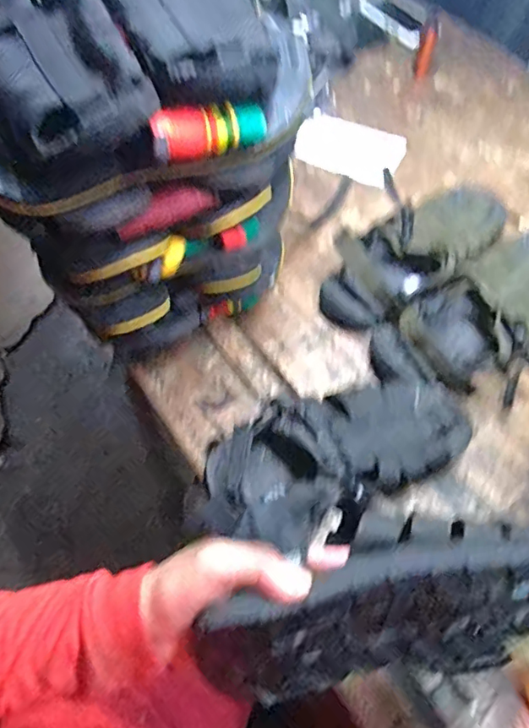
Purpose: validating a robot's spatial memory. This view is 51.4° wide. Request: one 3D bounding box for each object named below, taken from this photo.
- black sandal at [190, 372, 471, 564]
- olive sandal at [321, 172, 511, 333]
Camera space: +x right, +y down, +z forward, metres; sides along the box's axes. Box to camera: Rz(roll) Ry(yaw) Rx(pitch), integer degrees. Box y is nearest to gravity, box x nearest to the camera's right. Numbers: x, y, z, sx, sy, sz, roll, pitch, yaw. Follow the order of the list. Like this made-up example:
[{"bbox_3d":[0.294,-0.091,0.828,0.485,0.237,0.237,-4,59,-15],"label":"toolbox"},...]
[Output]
[{"bbox_3d":[0.067,0.091,0.550,0.285,0.083,0.146,-24,62,-15],"label":"black sandal"},{"bbox_3d":[0.196,-0.152,0.689,0.276,0.099,0.124,-39,67,-23],"label":"olive sandal"}]

